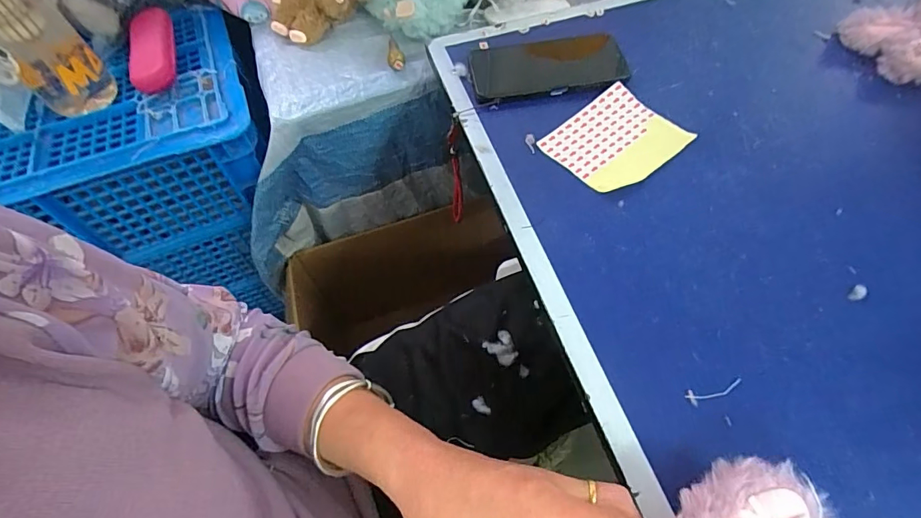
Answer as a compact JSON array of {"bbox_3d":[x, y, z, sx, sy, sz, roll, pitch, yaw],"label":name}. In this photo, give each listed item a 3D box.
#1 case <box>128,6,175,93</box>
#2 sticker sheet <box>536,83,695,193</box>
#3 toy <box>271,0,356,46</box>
[{"bbox_3d":[-0.376,-0.251,0.560,0.047,0.040,0.130,-16,59,-7],"label":"case"},{"bbox_3d":[0.153,-0.116,0.452,0.116,0.009,0.098,-37,64,-17],"label":"sticker sheet"},{"bbox_3d":[-0.184,-0.326,0.590,0.124,0.062,0.090,-39,64,-19],"label":"toy"}]

